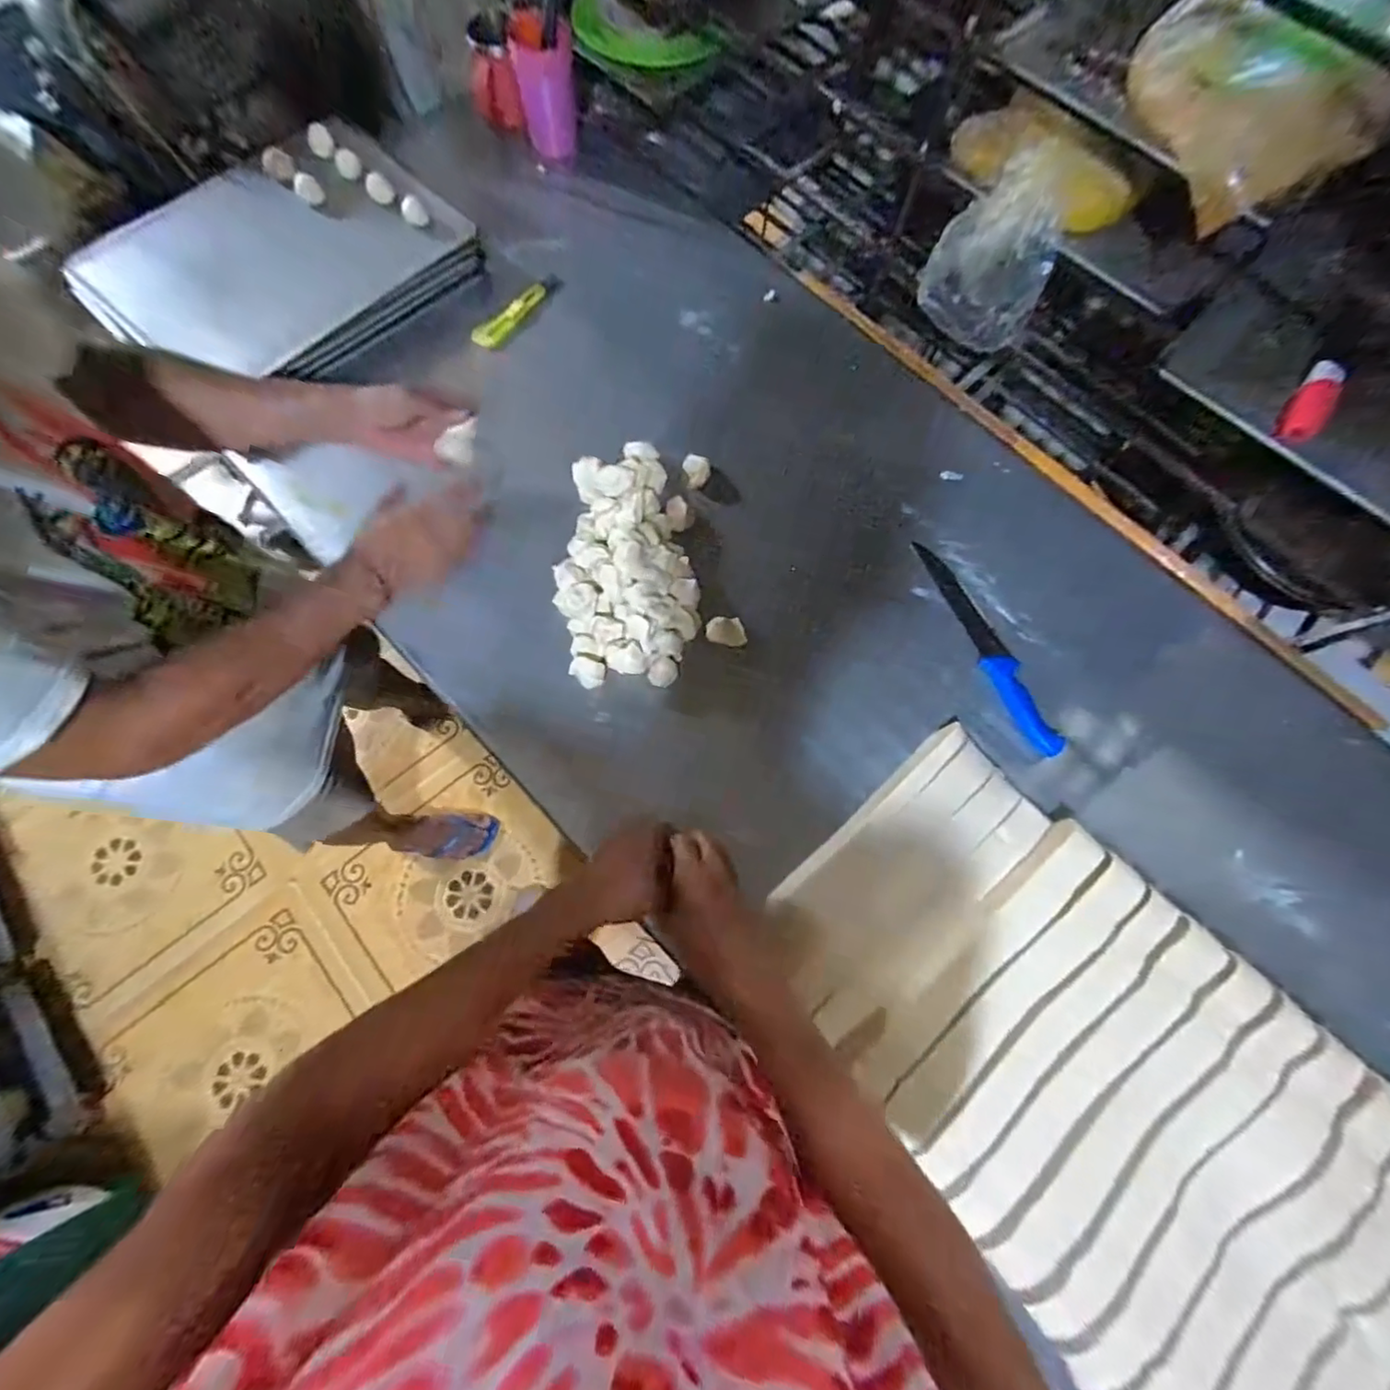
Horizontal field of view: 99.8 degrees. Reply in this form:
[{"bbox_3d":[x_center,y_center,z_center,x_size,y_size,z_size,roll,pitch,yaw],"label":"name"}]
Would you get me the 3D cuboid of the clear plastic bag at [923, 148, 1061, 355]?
[{"bbox_3d":[0.356,-0.515,0.693,0.141,0.157,0.084,36,76,8],"label":"clear plastic bag"}]

